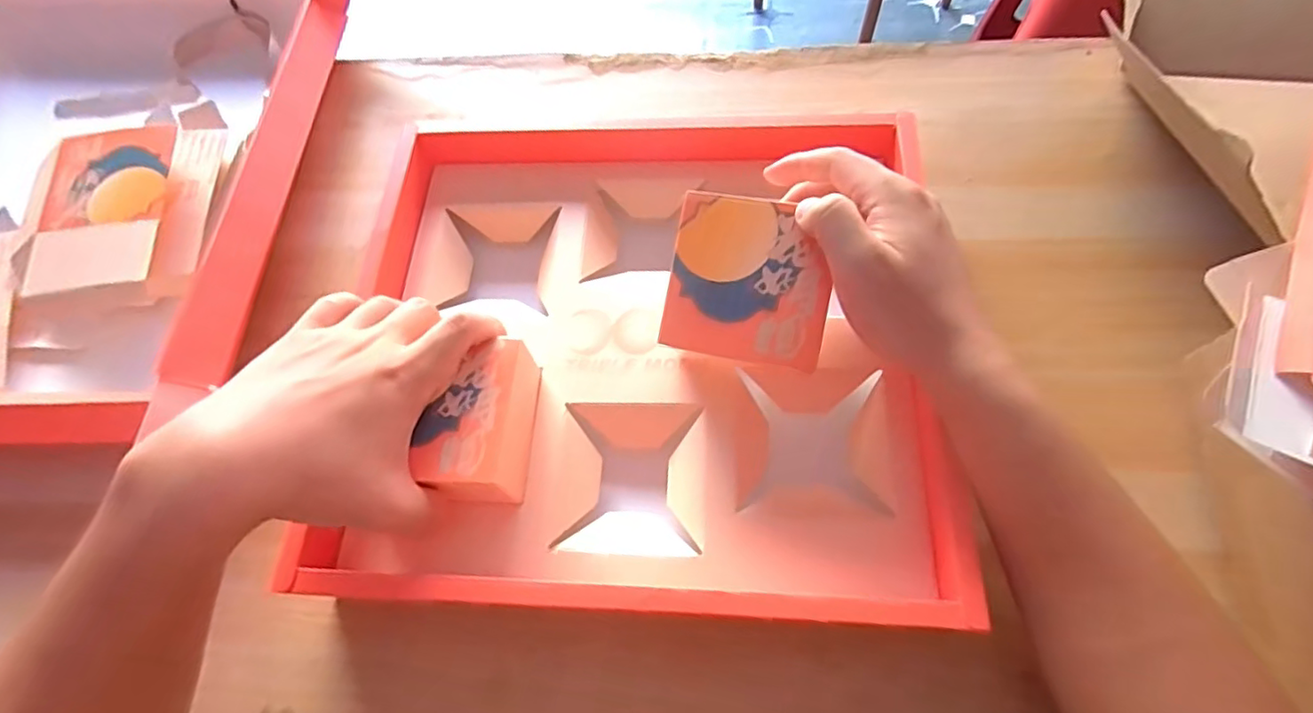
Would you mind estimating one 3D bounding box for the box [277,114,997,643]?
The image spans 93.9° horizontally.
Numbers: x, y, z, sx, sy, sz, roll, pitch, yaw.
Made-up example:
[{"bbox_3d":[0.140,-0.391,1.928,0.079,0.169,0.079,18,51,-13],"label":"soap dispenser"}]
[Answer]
[{"bbox_3d":[-0.013,-0.016,0.394,0.349,0.073,0.332,2,66,5],"label":"box"}]

